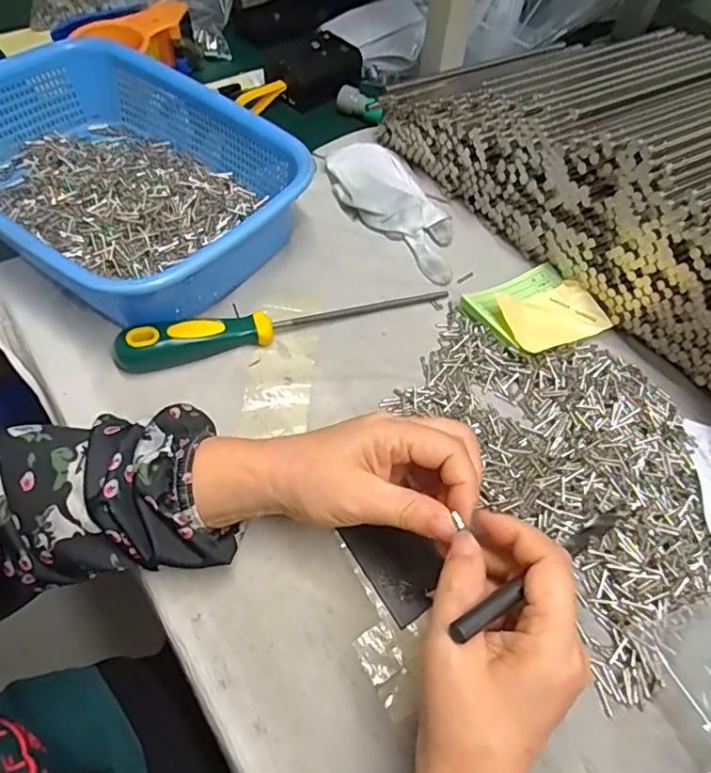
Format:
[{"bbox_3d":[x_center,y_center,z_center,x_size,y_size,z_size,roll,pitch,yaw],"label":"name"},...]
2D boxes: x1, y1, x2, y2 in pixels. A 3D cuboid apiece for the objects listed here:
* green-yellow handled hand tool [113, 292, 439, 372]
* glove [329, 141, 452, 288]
[{"bbox_3d":[-0.047,-0.052,0.417,0.246,0.031,0.021,-15,60,-14],"label":"green-yellow handled hand tool"},{"bbox_3d":[0.037,-0.156,0.497,0.075,0.033,0.163,-21,62,-17],"label":"glove"}]

